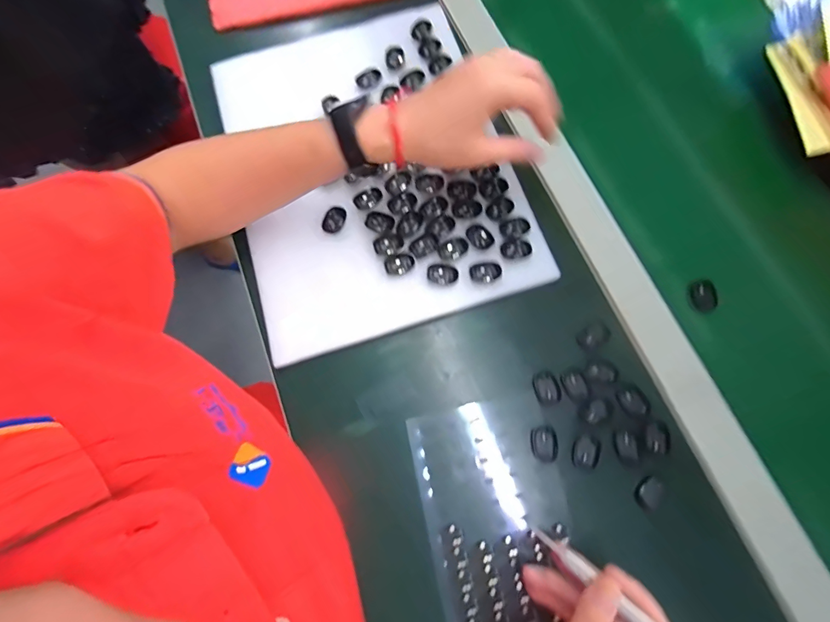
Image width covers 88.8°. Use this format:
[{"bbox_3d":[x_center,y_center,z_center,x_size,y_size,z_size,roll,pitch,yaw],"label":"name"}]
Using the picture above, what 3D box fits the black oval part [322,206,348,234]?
[{"bbox_3d":[-0.075,-0.085,0.394,0.018,0.004,0.027,24,74,8],"label":"black oval part"}]

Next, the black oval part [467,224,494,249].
[{"bbox_3d":[0.059,-0.067,0.383,0.019,0.004,0.025,-36,75,-10],"label":"black oval part"}]

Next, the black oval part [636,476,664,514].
[{"bbox_3d":[0.181,0.141,0.327,0.017,0.006,0.026,38,77,12],"label":"black oval part"}]

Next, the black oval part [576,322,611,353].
[{"bbox_3d":[0.153,0.022,0.363,0.028,0.004,0.019,-36,75,-10],"label":"black oval part"}]

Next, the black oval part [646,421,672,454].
[{"bbox_3d":[0.196,0.101,0.341,0.019,0.004,0.024,7,72,3],"label":"black oval part"}]

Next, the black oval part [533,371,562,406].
[{"bbox_3d":[0.111,0.065,0.356,0.021,0.004,0.027,-13,72,-3],"label":"black oval part"}]

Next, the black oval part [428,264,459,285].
[{"bbox_3d":[0.025,-0.033,0.374,0.026,0.004,0.018,1,72,2],"label":"black oval part"}]

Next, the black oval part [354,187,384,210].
[{"bbox_3d":[-0.044,-0.105,0.400,0.027,0.005,0.017,-29,74,-8],"label":"black oval part"}]

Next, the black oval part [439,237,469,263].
[{"bbox_3d":[0.035,-0.056,0.381,0.027,0.004,0.020,-32,74,-9],"label":"black oval part"}]

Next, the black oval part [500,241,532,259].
[{"bbox_3d":[0.091,-0.055,0.378,0.027,0.004,0.017,-7,72,-1],"label":"black oval part"}]

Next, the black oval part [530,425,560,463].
[{"bbox_3d":[0.105,0.107,0.340,0.021,0.004,0.028,-3,72,0],"label":"black oval part"}]

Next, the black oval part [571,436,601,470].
[{"bbox_3d":[0.137,0.112,0.337,0.021,0.004,0.025,16,73,6],"label":"black oval part"}]

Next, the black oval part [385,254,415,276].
[{"bbox_3d":[-0.014,-0.042,0.381,0.026,0.004,0.020,-5,72,-1],"label":"black oval part"}]

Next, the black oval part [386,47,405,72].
[{"bbox_3d":[-0.021,-0.265,0.444,0.019,0.010,0.026,-1,72,1],"label":"black oval part"}]

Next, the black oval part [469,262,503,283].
[{"bbox_3d":[0.062,-0.035,0.373,0.027,0.004,0.018,-13,72,-3],"label":"black oval part"}]

